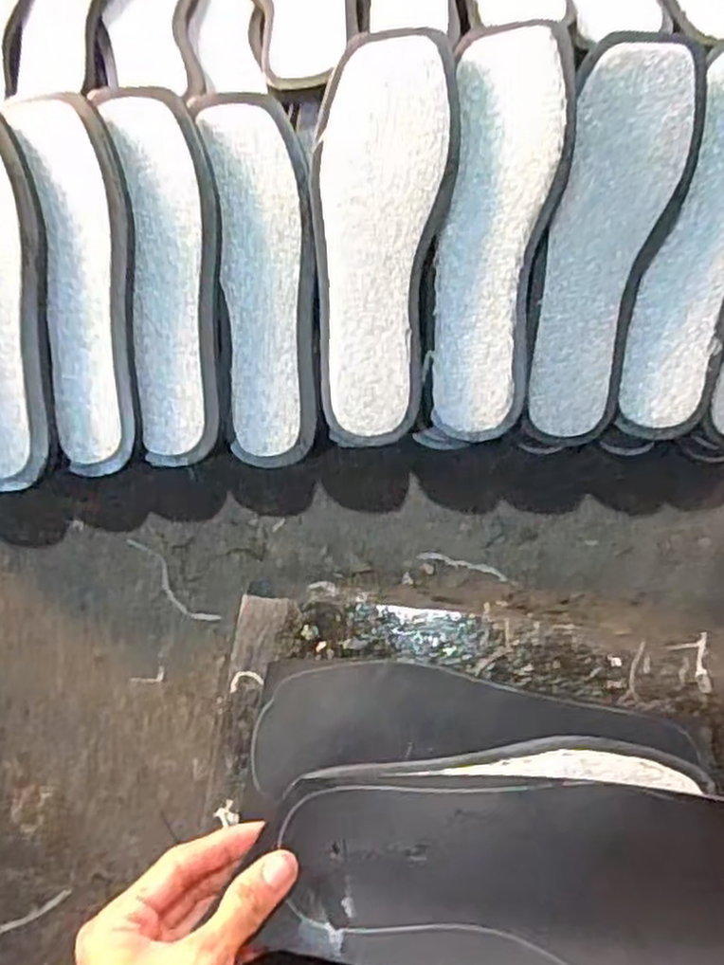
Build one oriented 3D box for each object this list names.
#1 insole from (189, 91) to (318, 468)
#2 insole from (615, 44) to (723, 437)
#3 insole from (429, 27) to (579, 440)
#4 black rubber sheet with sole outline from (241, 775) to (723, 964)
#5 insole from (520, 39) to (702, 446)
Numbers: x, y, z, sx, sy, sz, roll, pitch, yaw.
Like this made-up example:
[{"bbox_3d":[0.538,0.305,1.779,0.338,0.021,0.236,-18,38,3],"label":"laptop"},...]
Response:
[{"bbox_3d":[-0.065,-0.138,0.499,0.066,0.017,0.245,-5,94,-3],"label":"insole"},{"bbox_3d":[0.227,-0.153,0.478,0.071,0.019,0.247,17,101,4],"label":"insole"},{"bbox_3d":[0.086,-0.154,0.475,0.071,0.021,0.248,6,101,0],"label":"insole"},{"bbox_3d":[0.085,0.208,0.387,0.256,0.018,0.100,4,70,9],"label":"black rubber sheet with sole outline"},{"bbox_3d":[0.158,-0.152,0.482,0.075,0.013,0.249,11,102,2],"label":"insole"}]

